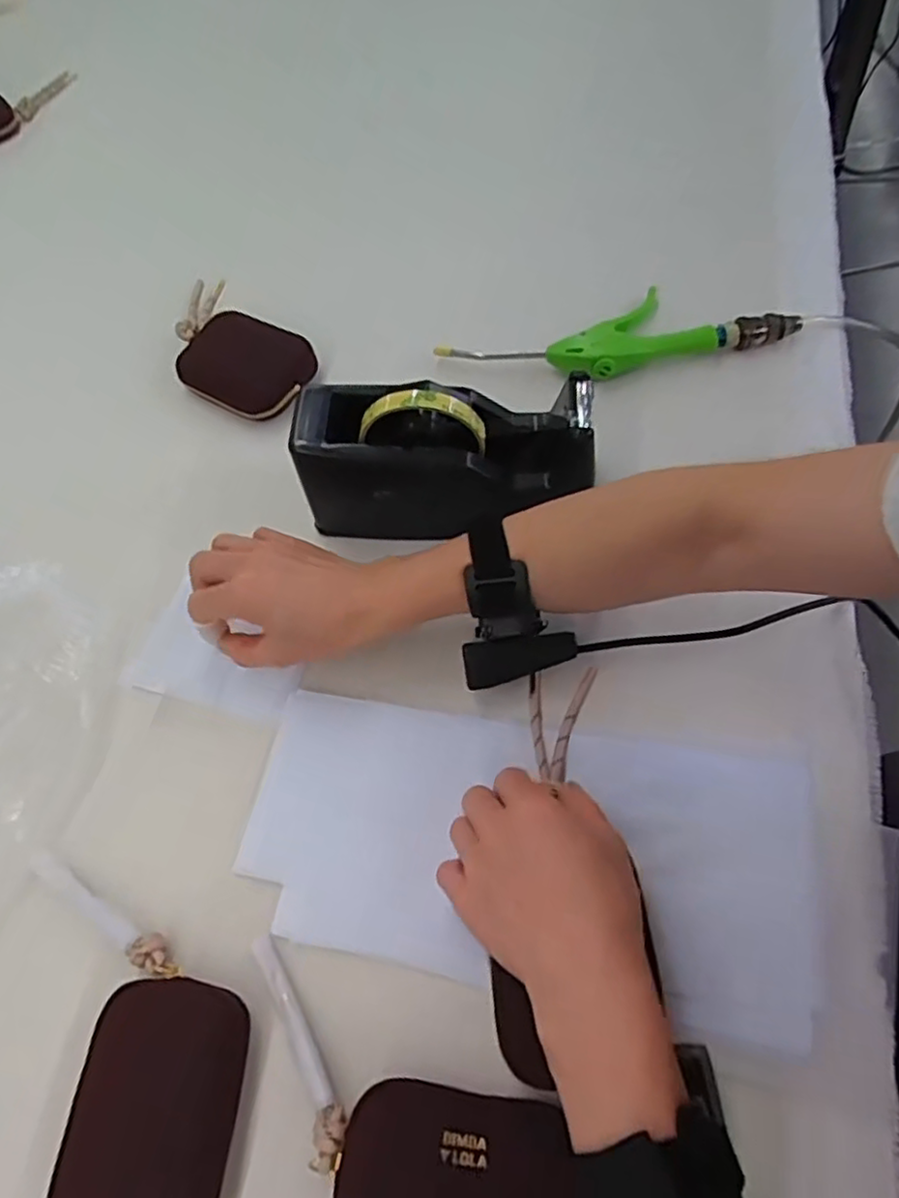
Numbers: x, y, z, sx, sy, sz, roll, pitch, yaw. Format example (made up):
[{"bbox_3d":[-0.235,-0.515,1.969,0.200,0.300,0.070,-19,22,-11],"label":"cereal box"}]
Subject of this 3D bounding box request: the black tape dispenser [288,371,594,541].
[{"bbox_3d":[-0.001,-0.101,0.465,0.200,0.104,0.070,-2,63,5],"label":"black tape dispenser"}]

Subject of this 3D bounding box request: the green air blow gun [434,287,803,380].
[{"bbox_3d":[0.134,-0.214,0.551,0.273,0.034,0.075,-13,62,0],"label":"green air blow gun"}]

